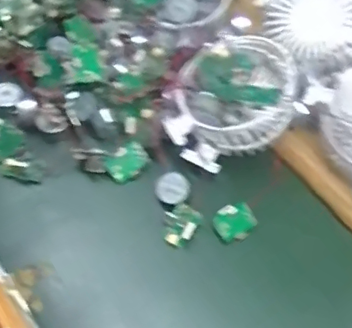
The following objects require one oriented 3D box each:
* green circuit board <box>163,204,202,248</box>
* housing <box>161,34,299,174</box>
[{"bbox_3d":[0.003,0.044,0.409,0.024,0.013,0.028,19,62,6],"label":"green circuit board"},{"bbox_3d":[0.045,-0.054,0.428,0.108,0.049,0.082,-22,65,-15],"label":"housing"}]

